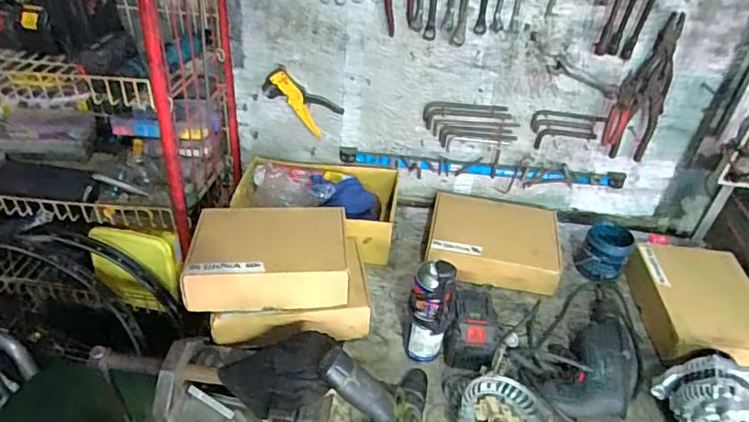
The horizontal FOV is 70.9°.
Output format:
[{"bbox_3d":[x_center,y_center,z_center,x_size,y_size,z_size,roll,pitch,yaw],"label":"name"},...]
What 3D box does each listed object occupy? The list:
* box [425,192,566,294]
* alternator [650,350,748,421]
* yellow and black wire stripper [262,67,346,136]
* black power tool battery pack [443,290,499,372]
[{"bbox_3d":[0.251,0.061,1.135,0.261,0.086,0.204,9,38,5],"label":"box"},{"bbox_3d":[0.542,0.303,0.832,0.160,0.130,0.130,19,40,17],"label":"alternator"},{"bbox_3d":[-0.160,-0.238,1.141,0.165,0.083,0.023,33,33,-19],"label":"yellow and black wire stripper"},{"bbox_3d":[0.167,0.210,0.918,0.086,0.110,0.094,11,38,8],"label":"black power tool battery pack"}]

